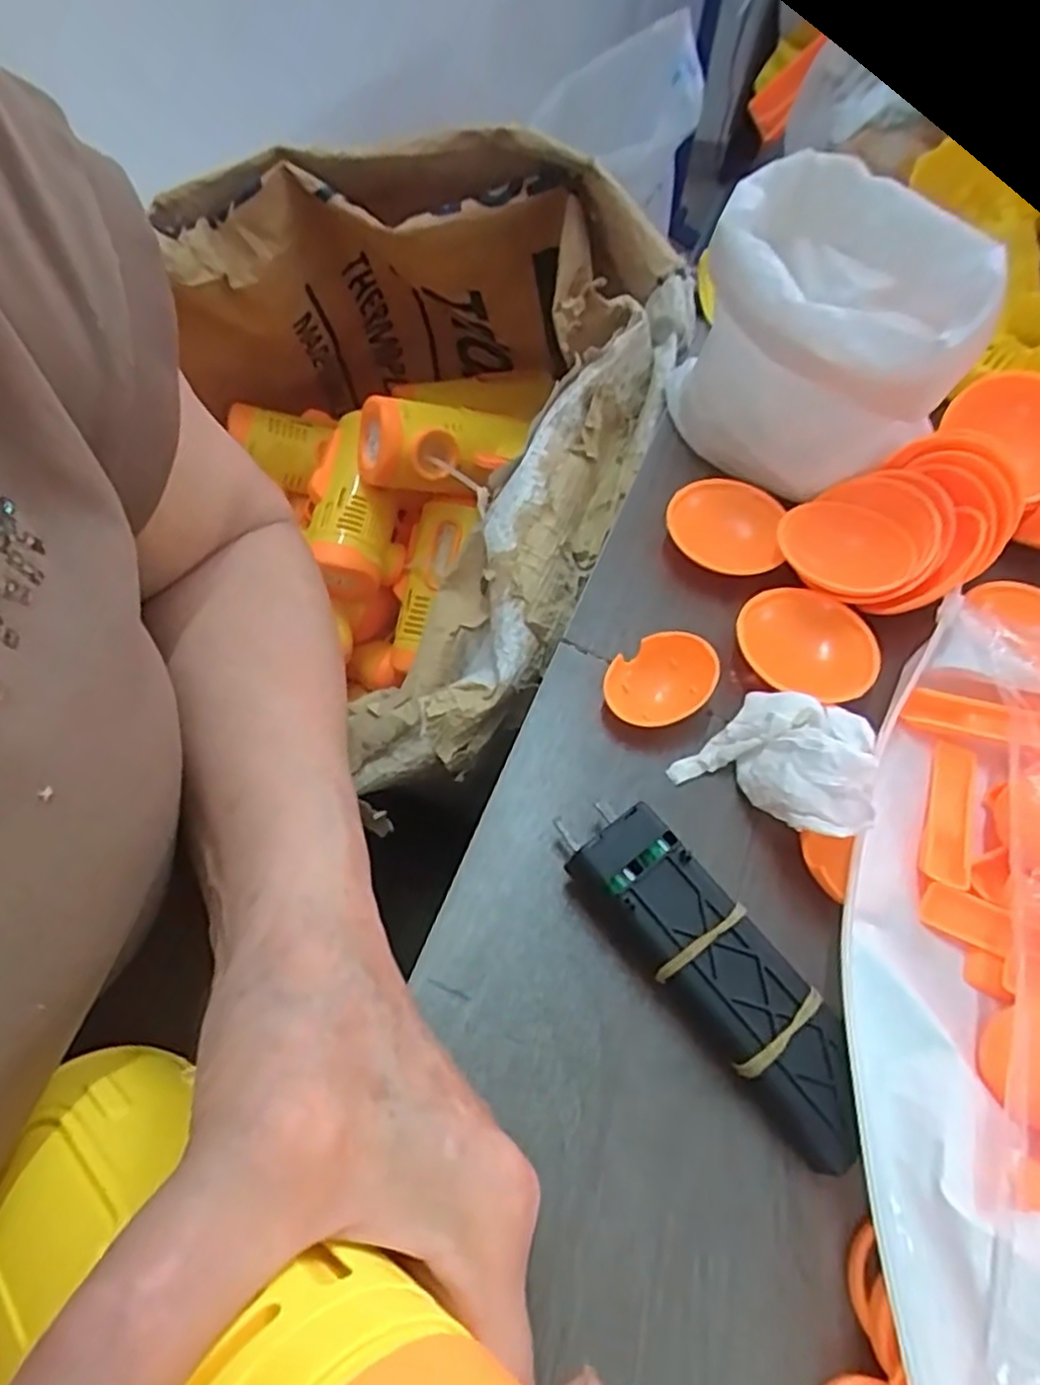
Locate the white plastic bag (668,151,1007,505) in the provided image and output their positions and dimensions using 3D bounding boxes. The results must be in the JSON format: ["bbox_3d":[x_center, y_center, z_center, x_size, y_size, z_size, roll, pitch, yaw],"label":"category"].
[{"bbox_3d":[0.135,-0.165,0.330,0.114,0.083,0.128,19,58,8],"label":"white plastic bag"}]

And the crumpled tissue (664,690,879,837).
[{"bbox_3d":[0.096,0.020,0.257,0.058,0.035,0.053,36,62,18],"label":"crumpled tissue"}]

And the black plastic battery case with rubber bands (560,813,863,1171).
[{"bbox_3d":[0.059,0.083,0.223,0.031,0.025,0.111,-32,65,-22],"label":"black plastic battery case with rubber bands"}]

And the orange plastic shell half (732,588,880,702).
[{"bbox_3d":[0.115,-0.020,0.289,0.054,0.016,0.054,2,57,-3],"label":"orange plastic shell half"}]

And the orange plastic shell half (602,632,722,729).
[{"bbox_3d":[0.054,-0.005,0.279,0.043,0.009,0.033,-23,84,7],"label":"orange plastic shell half"}]

